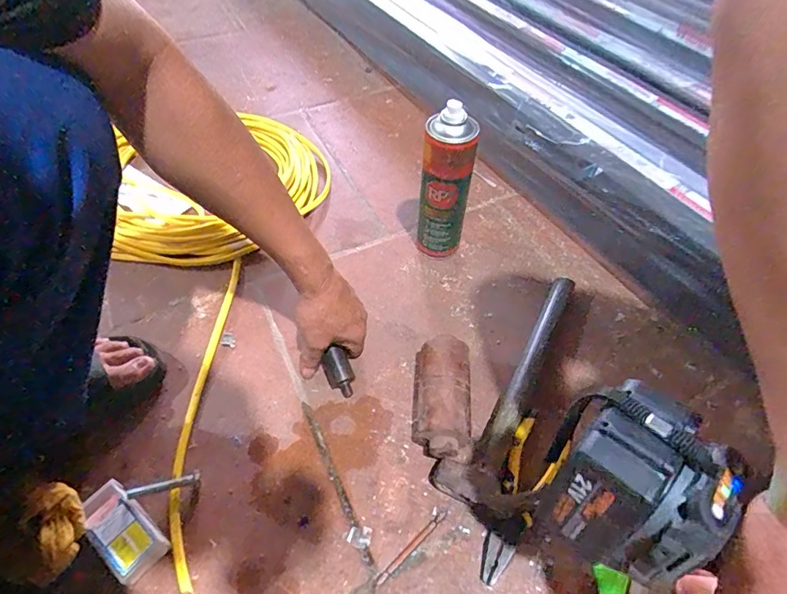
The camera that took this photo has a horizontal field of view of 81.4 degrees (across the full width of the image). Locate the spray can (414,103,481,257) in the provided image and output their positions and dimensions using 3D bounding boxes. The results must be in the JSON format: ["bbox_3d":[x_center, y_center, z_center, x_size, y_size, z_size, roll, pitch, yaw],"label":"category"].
[{"bbox_3d":[0.064,-0.135,0.596,0.063,0.218,0.054,6,52,3],"label":"spray can"}]

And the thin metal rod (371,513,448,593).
[{"bbox_3d":[0.015,0.244,0.444,0.097,0.004,0.008,-35,60,-25],"label":"thin metal rod"}]

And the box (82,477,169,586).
[{"bbox_3d":[-0.258,0.223,0.434,0.091,0.024,0.045,33,58,23],"label":"box"}]

